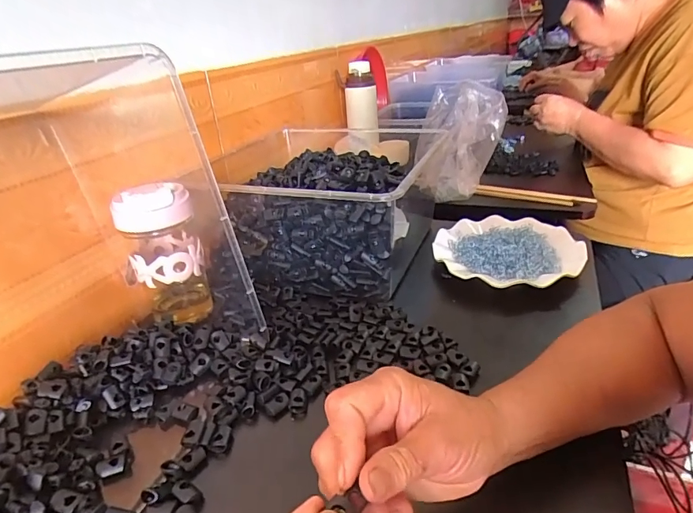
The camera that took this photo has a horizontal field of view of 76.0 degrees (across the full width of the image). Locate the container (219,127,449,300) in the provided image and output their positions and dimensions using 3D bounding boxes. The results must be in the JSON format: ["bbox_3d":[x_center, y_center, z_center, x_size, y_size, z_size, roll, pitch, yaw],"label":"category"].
[{"bbox_3d":[-0.022,-0.066,0.599,0.250,0.135,0.244,7,30,20],"label":"container"}]

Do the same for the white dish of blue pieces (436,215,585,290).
[{"bbox_3d":[0.207,-0.008,0.578,0.179,0.049,0.172,-3,28,2],"label":"white dish of blue pieces"}]

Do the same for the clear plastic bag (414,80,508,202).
[{"bbox_3d":[0.196,-0.199,0.776,0.137,0.166,0.156,4,29,16],"label":"clear plastic bag"}]

